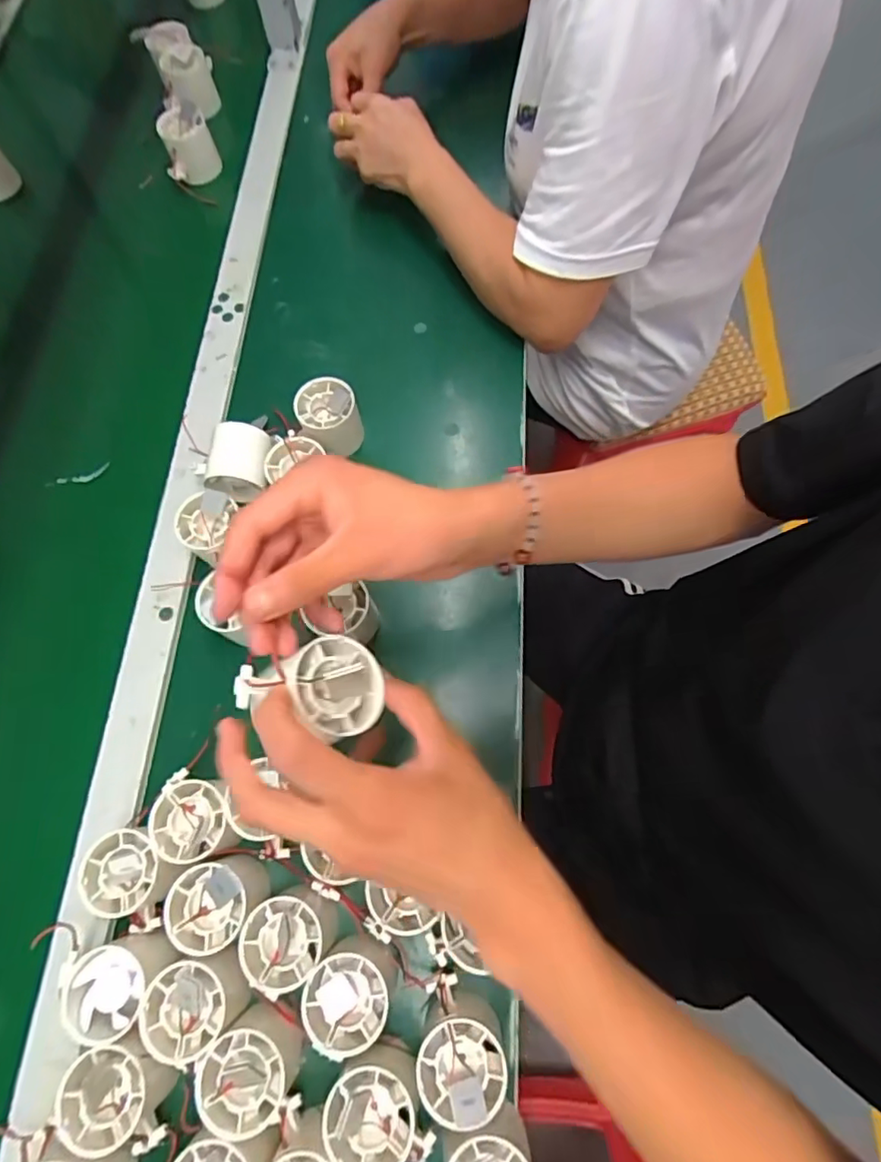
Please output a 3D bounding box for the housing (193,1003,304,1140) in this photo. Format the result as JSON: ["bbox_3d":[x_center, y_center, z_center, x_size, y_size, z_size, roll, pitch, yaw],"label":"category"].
[{"bbox_3d":[-0.120,0.309,0.358,0.054,0.036,0.057,-1,70,2],"label":"housing"}]

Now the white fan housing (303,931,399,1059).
[{"bbox_3d":[-0.060,0.274,0.374,0.051,0.044,0.058,12,71,7],"label":"white fan housing"}]

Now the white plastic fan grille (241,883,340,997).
[{"bbox_3d":[-0.102,0.244,0.390,0.058,0.046,0.051,-28,71,-8],"label":"white plastic fan grille"}]

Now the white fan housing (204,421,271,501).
[{"bbox_3d":[-0.181,-0.108,0.512,0.054,0.047,0.066,0,70,2],"label":"white fan housing"}]

